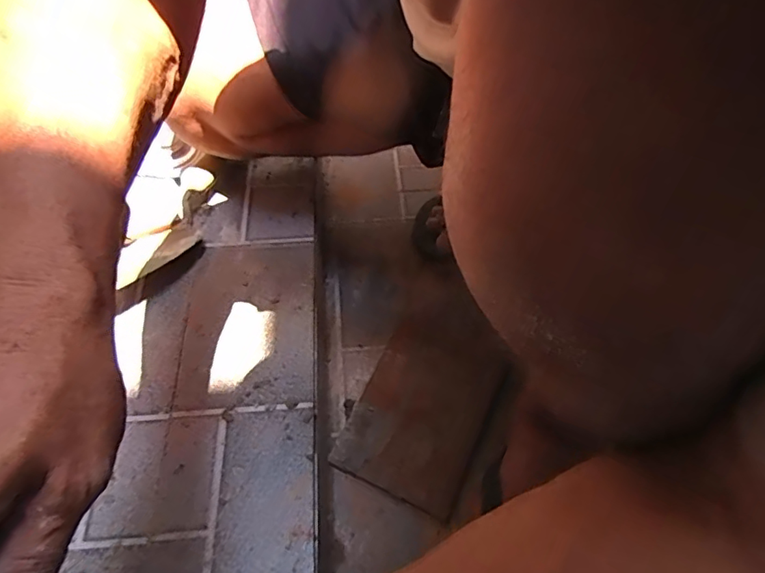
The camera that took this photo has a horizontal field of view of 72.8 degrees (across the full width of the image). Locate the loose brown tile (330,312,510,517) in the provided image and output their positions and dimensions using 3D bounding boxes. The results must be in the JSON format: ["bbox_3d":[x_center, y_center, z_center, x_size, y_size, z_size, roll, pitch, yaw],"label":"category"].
[{"bbox_3d":[0.040,0.125,0.538,0.126,0.020,0.180,20,55,17],"label":"loose brown tile"}]

